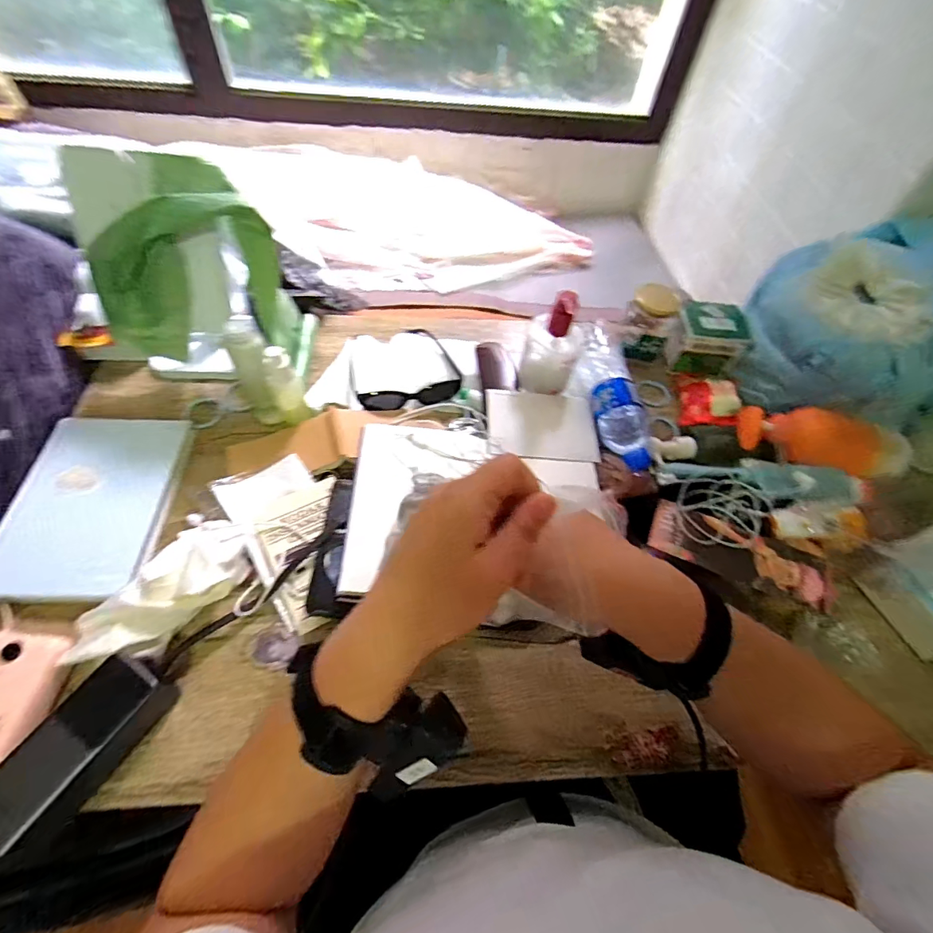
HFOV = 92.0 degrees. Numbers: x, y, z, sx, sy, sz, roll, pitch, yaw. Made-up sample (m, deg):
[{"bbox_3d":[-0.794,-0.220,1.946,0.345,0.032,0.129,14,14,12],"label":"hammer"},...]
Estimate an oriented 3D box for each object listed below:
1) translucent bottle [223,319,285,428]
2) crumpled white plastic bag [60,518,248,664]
[{"bbox_3d":[-0.236,-0.098,0.512,0.041,0.129,0.039,-24,63,-19],"label":"translucent bottle"},{"bbox_3d":[-0.282,0.121,0.426,0.074,0.055,0.157,34,61,16],"label":"crumpled white plastic bag"}]

